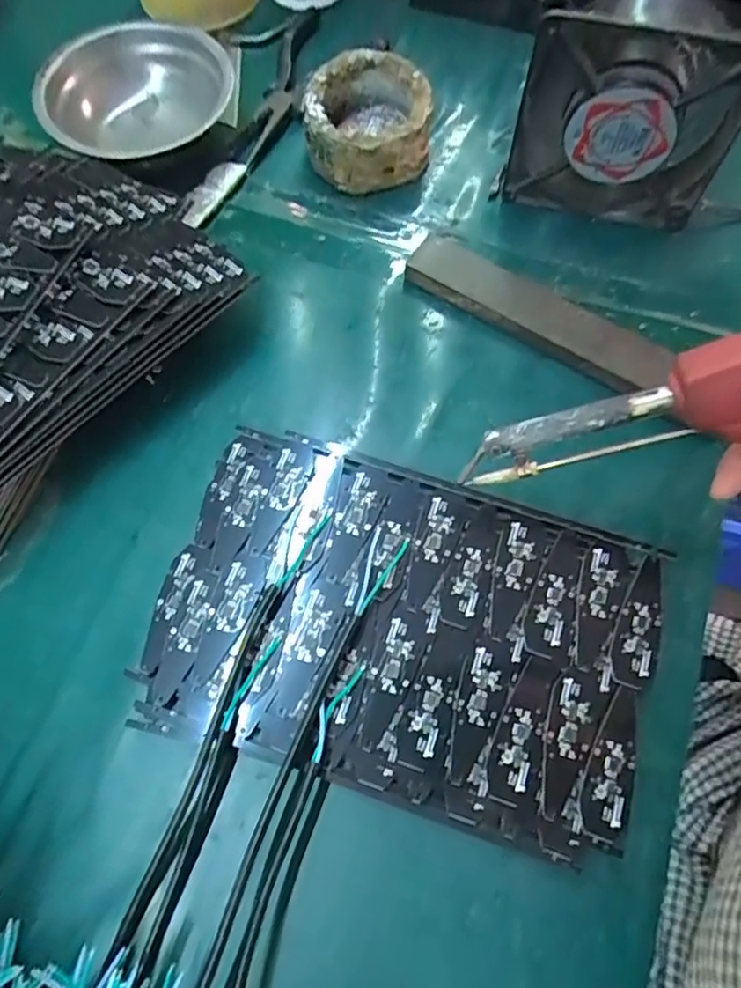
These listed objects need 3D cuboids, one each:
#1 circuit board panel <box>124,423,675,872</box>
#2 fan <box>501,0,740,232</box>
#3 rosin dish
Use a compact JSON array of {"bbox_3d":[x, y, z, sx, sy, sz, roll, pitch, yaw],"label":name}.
[{"bbox_3d":[0.016,0.065,0.319,0.241,0.012,0.159,18,70,6],"label":"circuit board panel"},{"bbox_3d":[0.151,-0.227,0.376,0.124,0.122,0.049,12,69,4],"label":"fan"},{"bbox_3d":[-0.003,-0.248,0.423,0.079,0.047,0.076,0,69,0],"label":"rosin dish"}]

